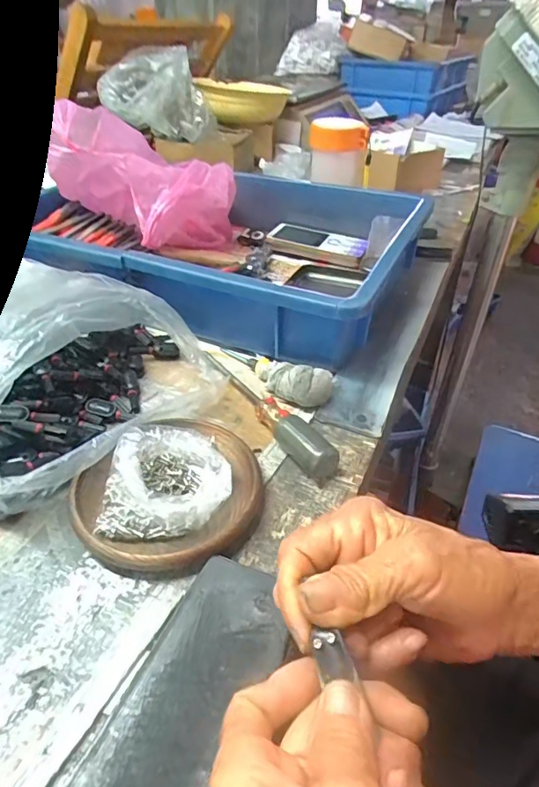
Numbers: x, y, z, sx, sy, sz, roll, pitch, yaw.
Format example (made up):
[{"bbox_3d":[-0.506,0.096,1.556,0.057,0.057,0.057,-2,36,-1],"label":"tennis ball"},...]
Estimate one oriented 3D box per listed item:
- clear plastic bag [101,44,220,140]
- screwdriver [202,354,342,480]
[{"bbox_3d":[-0.180,-0.479,0.792,0.172,0.104,0.129,-10,39,-13],"label":"clear plastic bag"},{"bbox_3d":[-0.008,0.007,0.377,0.021,0.023,0.161,-22,46,-29],"label":"screwdriver"}]

